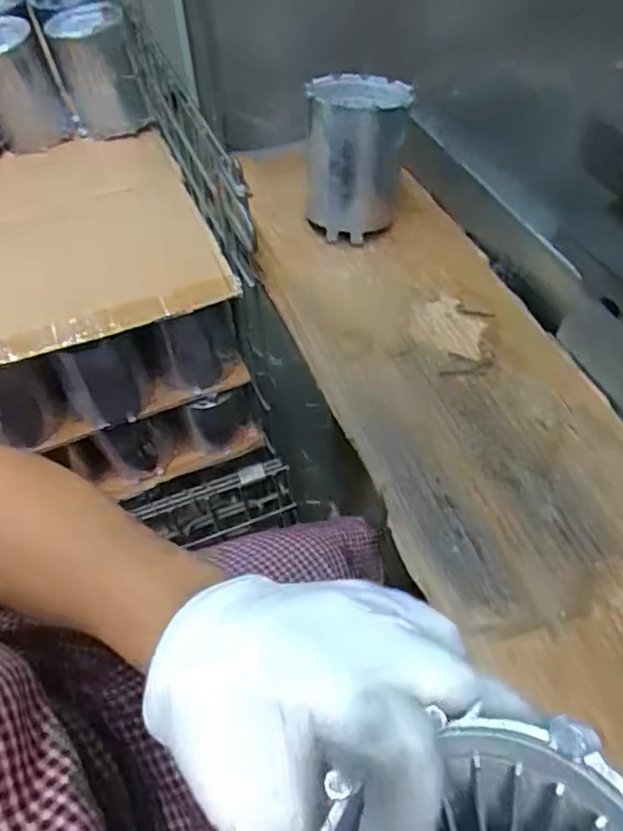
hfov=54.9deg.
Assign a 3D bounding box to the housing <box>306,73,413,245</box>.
[{"bbox_3d":[0.040,-0.236,0.562,0.091,0.122,0.087,4,56,5],"label":"housing"}]

